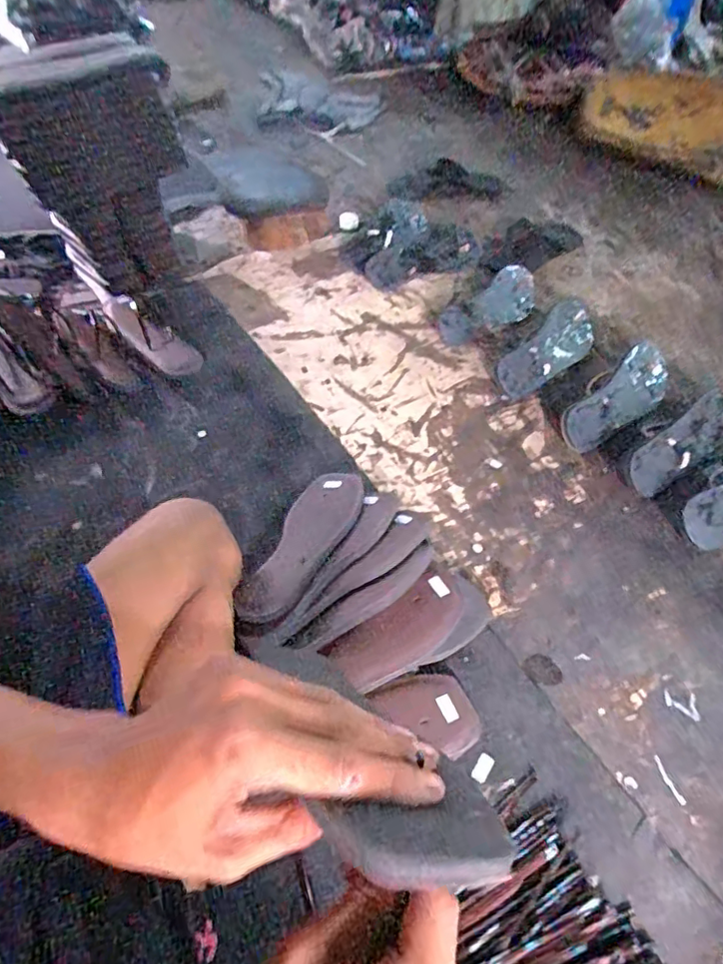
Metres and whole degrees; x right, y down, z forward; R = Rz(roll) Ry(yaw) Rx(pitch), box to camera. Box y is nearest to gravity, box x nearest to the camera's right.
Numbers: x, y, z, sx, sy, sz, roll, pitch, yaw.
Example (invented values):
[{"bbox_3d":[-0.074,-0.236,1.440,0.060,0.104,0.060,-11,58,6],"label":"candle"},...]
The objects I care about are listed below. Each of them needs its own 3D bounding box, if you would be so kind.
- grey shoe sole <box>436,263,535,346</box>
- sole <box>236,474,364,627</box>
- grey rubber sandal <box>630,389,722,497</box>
[{"bbox_3d":[0.244,-0.322,1.024,0.241,0.044,0.098,-38,88,-24],"label":"grey shoe sole"},{"bbox_3d":[-0.064,0.068,0.654,0.079,0.024,0.241,18,44,13],"label":"sole"},{"bbox_3d":[0.459,-0.059,0.806,0.211,0.045,0.076,-29,88,-16],"label":"grey rubber sandal"}]

